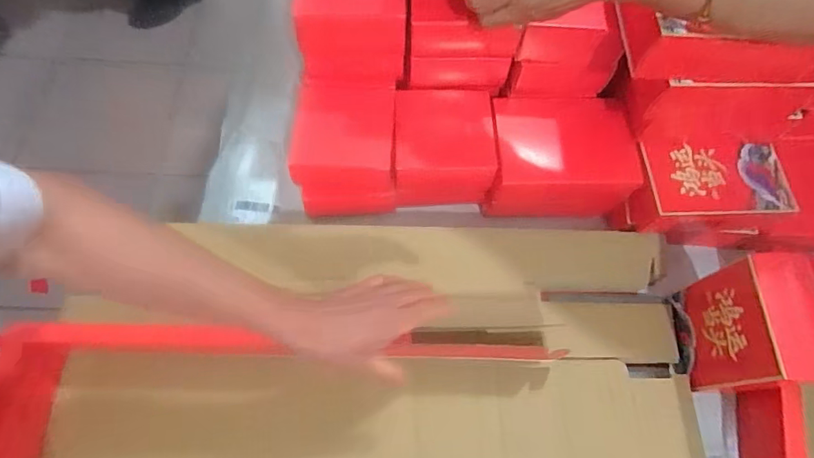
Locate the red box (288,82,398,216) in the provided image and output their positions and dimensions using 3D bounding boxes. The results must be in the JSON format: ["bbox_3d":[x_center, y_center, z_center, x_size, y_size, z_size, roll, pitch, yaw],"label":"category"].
[{"bbox_3d":[-0.078,-0.095,0.615,0.123,0.116,0.135,0,68,-3],"label":"red box"}]

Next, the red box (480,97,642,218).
[{"bbox_3d":[0.191,-0.086,0.622,0.180,0.117,0.127,1,68,-3],"label":"red box"}]

